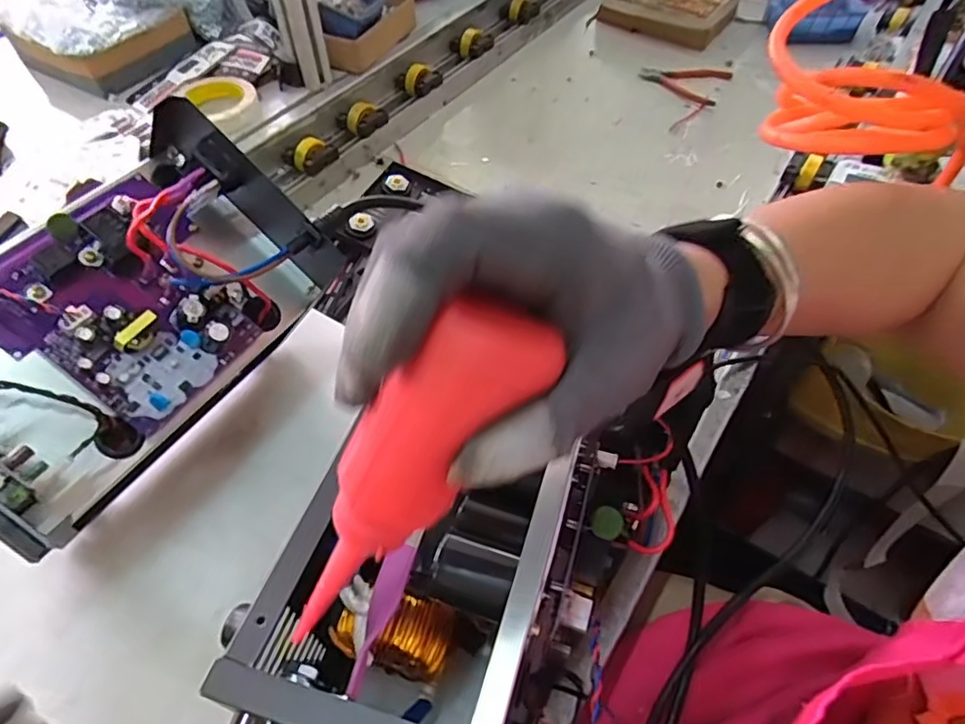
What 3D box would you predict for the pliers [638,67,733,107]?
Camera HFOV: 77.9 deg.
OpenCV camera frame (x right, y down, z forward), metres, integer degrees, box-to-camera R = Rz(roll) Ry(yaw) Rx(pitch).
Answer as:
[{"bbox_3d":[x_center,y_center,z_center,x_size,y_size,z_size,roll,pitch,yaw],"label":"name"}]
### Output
[{"bbox_3d":[0.342,-0.480,1.007,0.133,0.016,0.128,24,57,17],"label":"pliers"}]

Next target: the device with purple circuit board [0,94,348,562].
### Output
[{"bbox_3d":[-0.228,-0.028,0.373,0.152,0.091,0.255,45,64,-15],"label":"device with purple circuit board"}]

